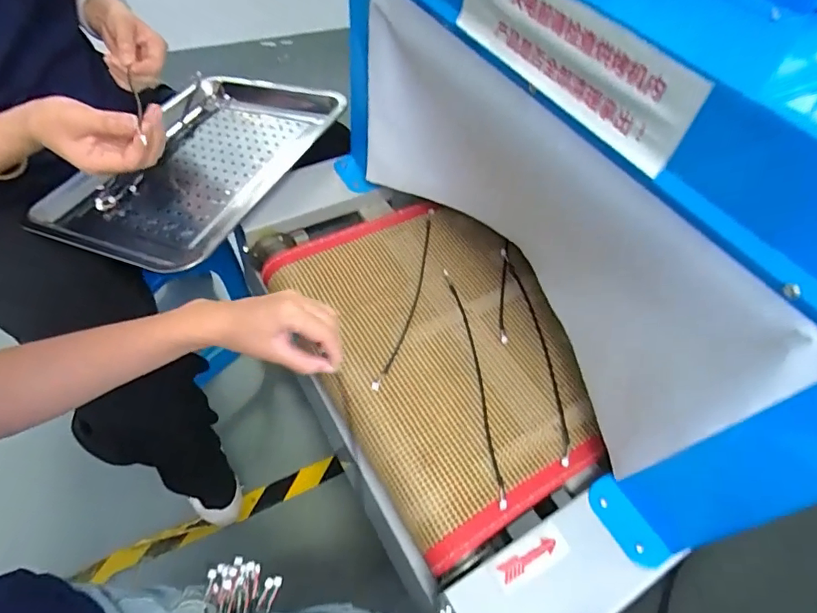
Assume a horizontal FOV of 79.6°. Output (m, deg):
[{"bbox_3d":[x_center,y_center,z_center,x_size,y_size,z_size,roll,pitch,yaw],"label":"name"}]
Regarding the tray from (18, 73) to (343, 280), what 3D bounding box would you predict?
[{"bbox_3d":[-0.299,-0.211,0.688,0.299,0.049,0.401,17,56,20],"label":"tray"}]

